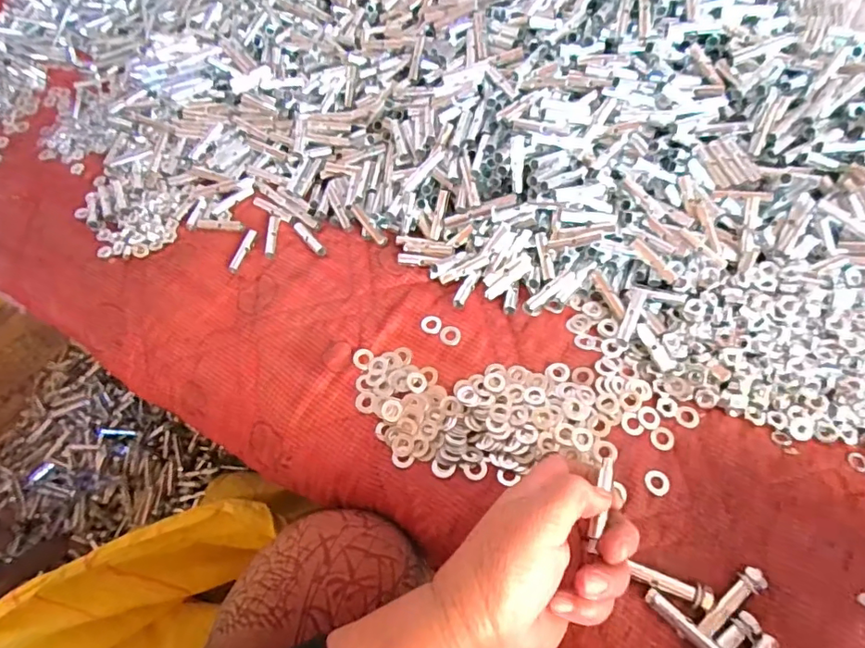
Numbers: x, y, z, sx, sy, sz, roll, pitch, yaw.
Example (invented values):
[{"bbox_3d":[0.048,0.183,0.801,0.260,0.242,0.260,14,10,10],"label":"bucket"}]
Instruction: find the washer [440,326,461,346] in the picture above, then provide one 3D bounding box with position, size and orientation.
[{"bbox_3d":[0.014,0.009,0.404,0.016,0.004,0.016,-2,61,3],"label":"washer"}]

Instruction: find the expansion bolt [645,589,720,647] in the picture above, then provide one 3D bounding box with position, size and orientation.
[{"bbox_3d":[0.149,0.178,0.297,0.059,0.011,0.013,37,70,22],"label":"expansion bolt"}]

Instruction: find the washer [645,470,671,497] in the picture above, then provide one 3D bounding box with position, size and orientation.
[{"bbox_3d":[0.148,0.104,0.342,0.016,0.004,0.017,-2,61,3],"label":"washer"}]

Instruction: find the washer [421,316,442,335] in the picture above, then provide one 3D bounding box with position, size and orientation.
[{"bbox_3d":[-0.001,0.001,0.412,0.016,0.004,0.016,-2,61,3],"label":"washer"}]

